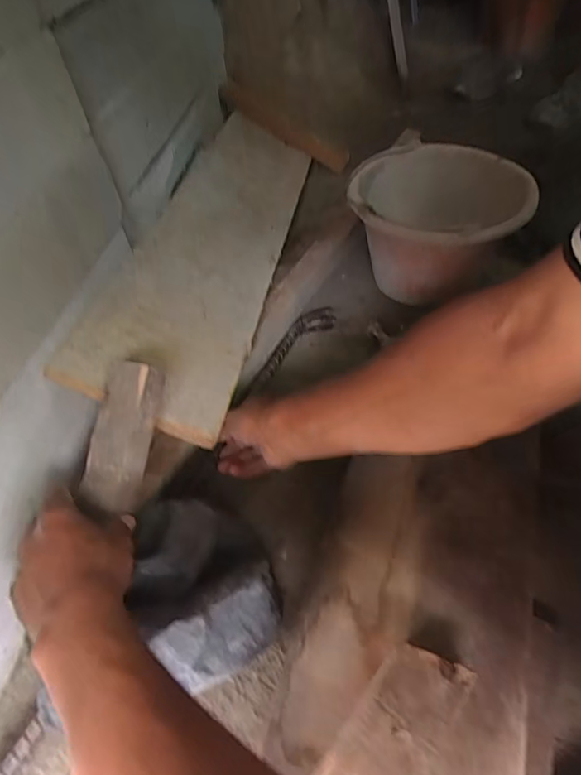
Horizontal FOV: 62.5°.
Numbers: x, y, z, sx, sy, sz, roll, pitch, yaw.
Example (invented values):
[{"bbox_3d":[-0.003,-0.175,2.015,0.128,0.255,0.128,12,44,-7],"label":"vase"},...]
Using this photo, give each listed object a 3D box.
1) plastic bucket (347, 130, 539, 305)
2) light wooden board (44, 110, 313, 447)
[{"bbox_3d":[0.223,-0.240,0.738,0.235,0.160,0.235,8,52,11],"label":"plastic bucket"},{"bbox_3d":[-0.103,-0.249,0.748,0.188,0.025,0.748,26,47,-14],"label":"light wooden board"}]

